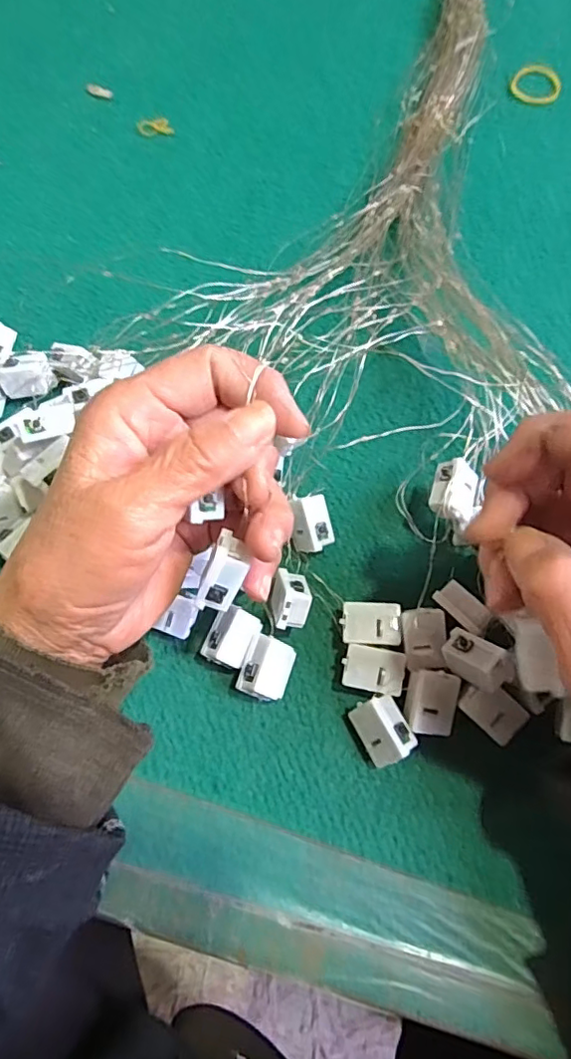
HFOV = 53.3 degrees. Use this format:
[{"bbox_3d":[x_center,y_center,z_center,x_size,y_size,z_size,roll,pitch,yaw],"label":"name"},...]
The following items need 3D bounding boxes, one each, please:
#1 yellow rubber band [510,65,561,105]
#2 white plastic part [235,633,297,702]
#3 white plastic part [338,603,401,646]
[{"bbox_3d":[0.174,-0.309,0.393,0.033,0.004,0.036,24,73,8],"label":"yellow rubber band"},{"bbox_3d":[-0.009,0.063,0.261,0.020,0.016,0.027,26,72,-20],"label":"white plastic part"},{"bbox_3d":[0.040,0.045,0.270,0.027,0.013,0.019,3,72,1],"label":"white plastic part"}]

